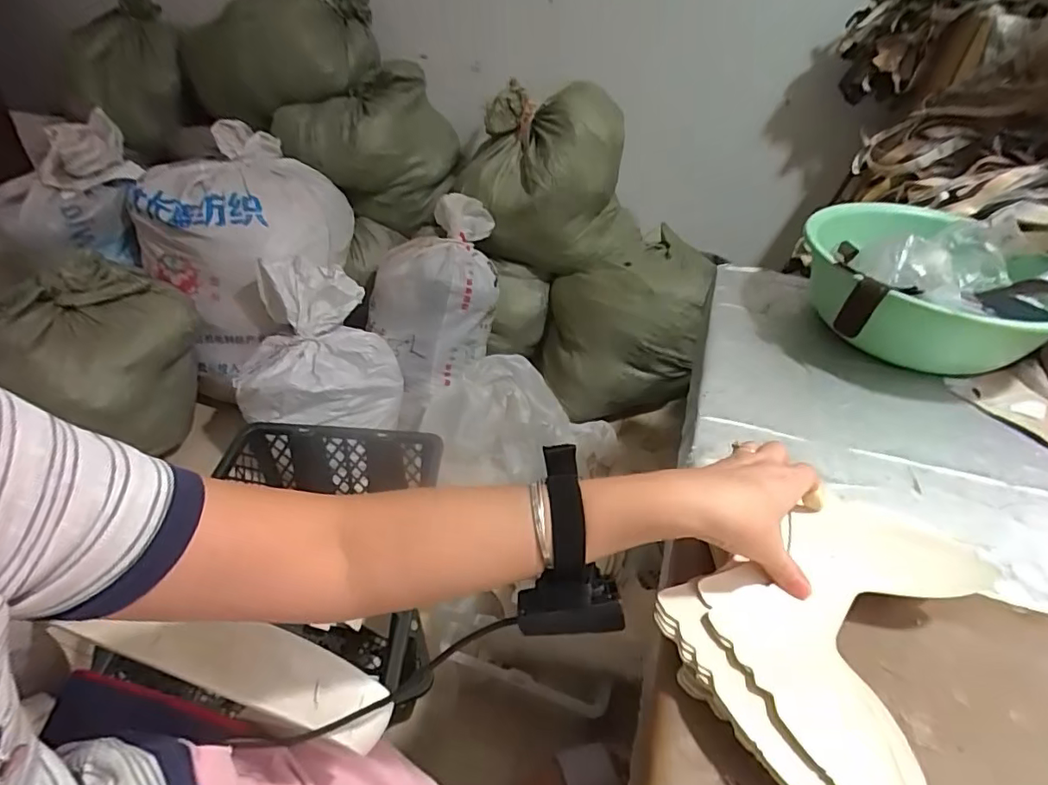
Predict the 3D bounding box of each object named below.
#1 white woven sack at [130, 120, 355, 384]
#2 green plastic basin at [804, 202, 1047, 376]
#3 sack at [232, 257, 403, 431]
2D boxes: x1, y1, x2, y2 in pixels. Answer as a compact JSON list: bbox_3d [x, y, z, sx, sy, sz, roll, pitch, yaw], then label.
[{"bbox_3d":[-0.707,-0.381,1.457,0.501,0.437,0.533,-26,49,-29],"label":"white woven sack"},{"bbox_3d":[0.508,-0.129,0.699,0.268,0.130,0.275,2,41,-2],"label":"green plastic basin"},{"bbox_3d":[-0.493,-0.094,1.303,0.364,0.354,0.291,-2,42,-8],"label":"sack"}]

